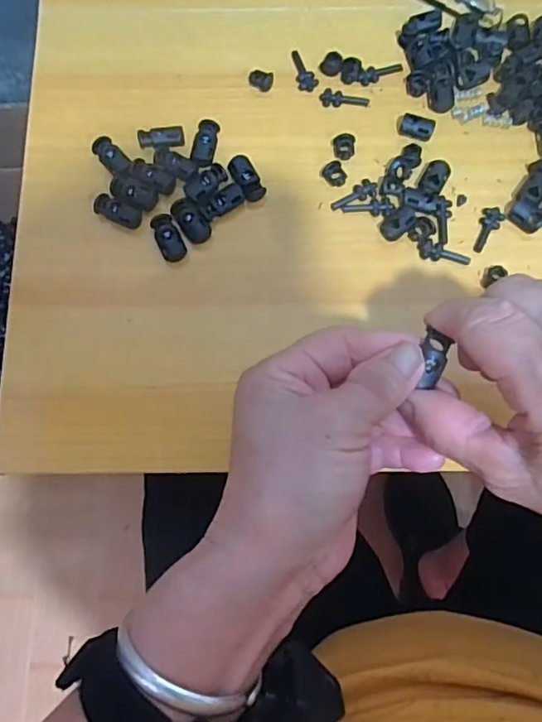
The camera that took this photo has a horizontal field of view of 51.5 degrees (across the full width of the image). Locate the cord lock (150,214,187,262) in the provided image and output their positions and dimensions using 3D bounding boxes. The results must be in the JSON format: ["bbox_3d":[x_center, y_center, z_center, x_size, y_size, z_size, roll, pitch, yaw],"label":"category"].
[{"bbox_3d":[-0.060,-0.072,0.329,0.014,0.011,0.030,-25,78,-4],"label":"cord lock"}]

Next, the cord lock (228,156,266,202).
[{"bbox_3d":[-0.014,-0.109,0.335,0.014,0.008,0.027,-31,78,-5],"label":"cord lock"}]

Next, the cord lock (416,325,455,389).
[{"bbox_3d":[0.069,-0.001,0.239,0.011,0.006,0.026,7,91,3],"label":"cord lock"}]

